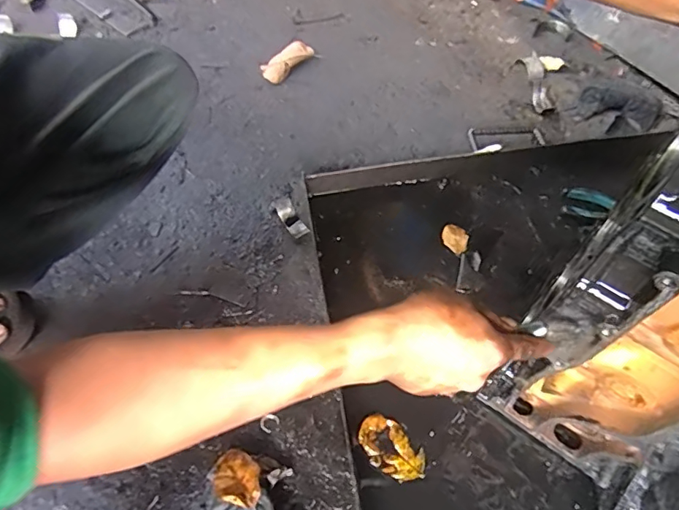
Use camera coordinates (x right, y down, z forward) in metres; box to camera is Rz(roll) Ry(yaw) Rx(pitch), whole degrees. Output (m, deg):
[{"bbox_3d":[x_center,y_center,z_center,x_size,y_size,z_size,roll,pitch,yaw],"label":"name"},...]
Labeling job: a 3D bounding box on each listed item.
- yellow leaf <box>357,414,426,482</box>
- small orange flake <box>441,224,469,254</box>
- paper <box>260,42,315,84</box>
[{"bbox_3d":[0.062,0.236,0.601,0.054,0.008,0.087,-37,67,-22],"label":"yellow leaf"},{"bbox_3d":[0.178,-0.025,0.765,0.041,0.010,0.048,17,60,8],"label":"small orange flake"},{"bbox_3d":[-0.104,-0.378,0.966,0.051,0.024,0.116,36,64,18],"label":"paper"}]

